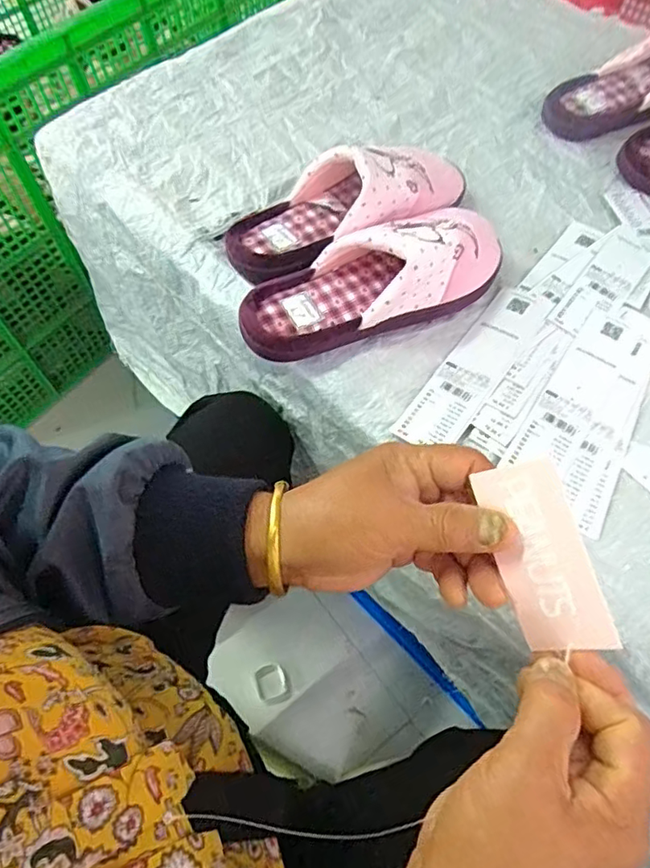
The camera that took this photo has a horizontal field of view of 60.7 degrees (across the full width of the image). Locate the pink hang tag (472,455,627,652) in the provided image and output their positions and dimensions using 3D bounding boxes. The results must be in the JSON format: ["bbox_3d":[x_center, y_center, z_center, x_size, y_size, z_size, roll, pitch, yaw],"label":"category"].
[{"bbox_3d":[0.105,0.060,0.269,0.004,0.042,0.093,-18,88,-55],"label":"pink hang tag"}]

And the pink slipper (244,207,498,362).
[{"bbox_3d":[0.040,-0.133,0.464,0.229,0.075,0.084,-25,64,-13],"label":"pink slipper"}]

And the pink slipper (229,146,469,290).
[{"bbox_3d":[0.024,-0.216,0.512,0.241,0.075,0.089,-28,65,-15],"label":"pink slipper"}]

